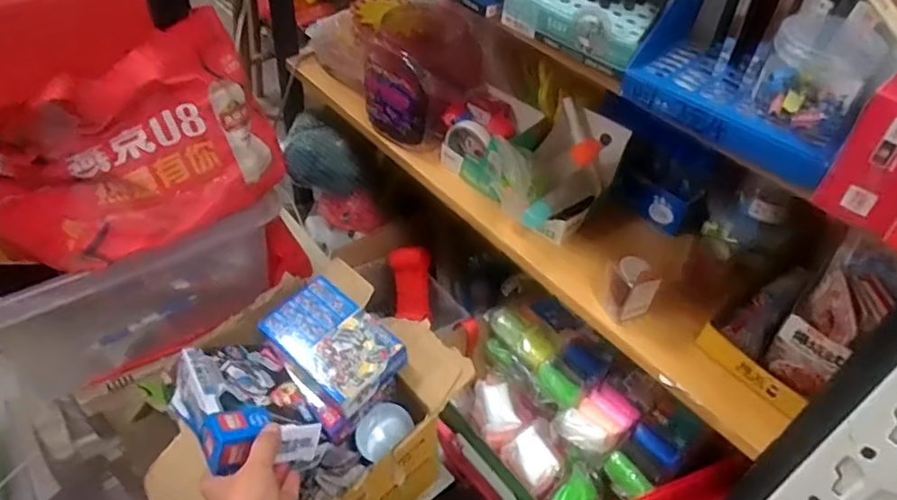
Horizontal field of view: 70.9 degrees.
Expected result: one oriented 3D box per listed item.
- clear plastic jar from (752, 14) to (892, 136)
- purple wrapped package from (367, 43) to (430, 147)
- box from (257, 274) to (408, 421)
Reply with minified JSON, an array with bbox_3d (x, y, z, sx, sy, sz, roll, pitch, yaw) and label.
[{"bbox_3d":[0.268,-0.132,0.458,0.067,0.058,0.070,3,44,-3],"label":"clear plastic jar"},{"bbox_3d":[-0.066,-0.201,0.833,0.083,0.116,0.039,28,48,21],"label":"purple wrapped package"},{"bbox_3d":[-0.133,0.108,0.728,0.159,0.045,0.101,34,63,22],"label":"box"}]

